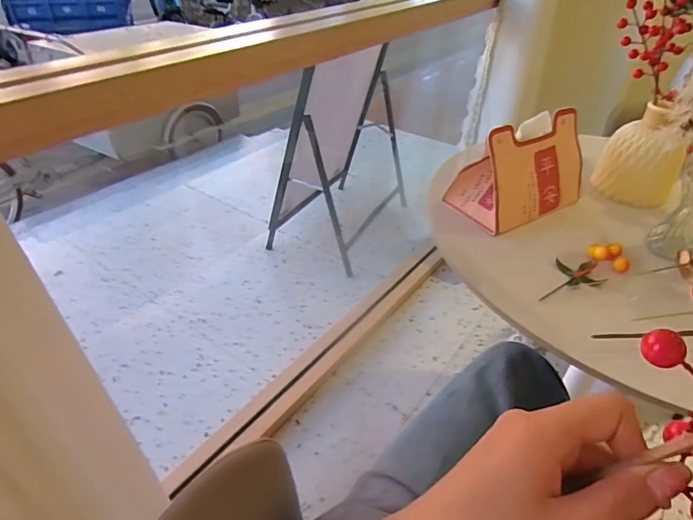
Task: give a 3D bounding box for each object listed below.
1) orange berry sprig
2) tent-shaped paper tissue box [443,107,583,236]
[{"bbox_3d":[0.296,0.013,0.593,0.138,0.024,0.059,-27,46,-17],"label":"orange berry sprig"},{"bbox_3d":[0.272,-0.138,0.702,0.203,0.128,0.101,-16,42,-23],"label":"tent-shaped paper tissue box"}]

